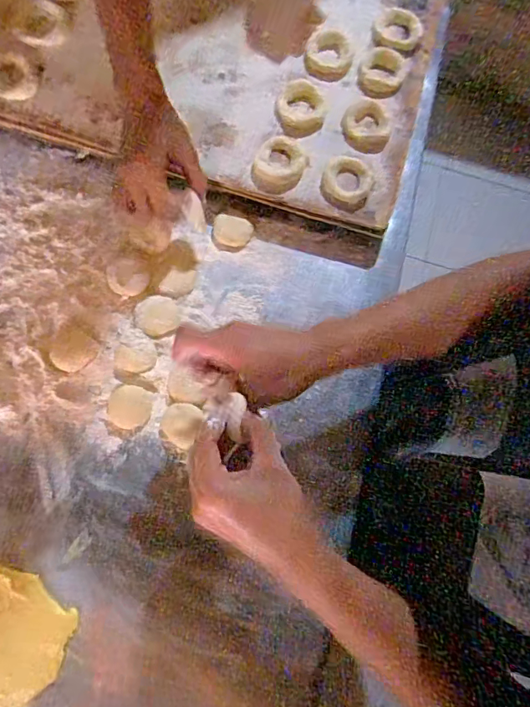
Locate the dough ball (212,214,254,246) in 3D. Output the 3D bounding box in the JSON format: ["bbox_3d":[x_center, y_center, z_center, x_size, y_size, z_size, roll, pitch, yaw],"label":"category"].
[{"bbox_3d":[-0.038,-0.148,0.579,0.046,0.014,0.036,-2,74,-6],"label":"dough ball"}]

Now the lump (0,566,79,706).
[{"bbox_3d":[-0.240,0.260,0.440,0.113,0.024,0.103,1,74,-5],"label":"lump"}]

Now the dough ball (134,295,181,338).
[{"bbox_3d":[-0.119,-0.041,0.541,0.047,0.014,0.046,1,74,-5],"label":"dough ball"}]

